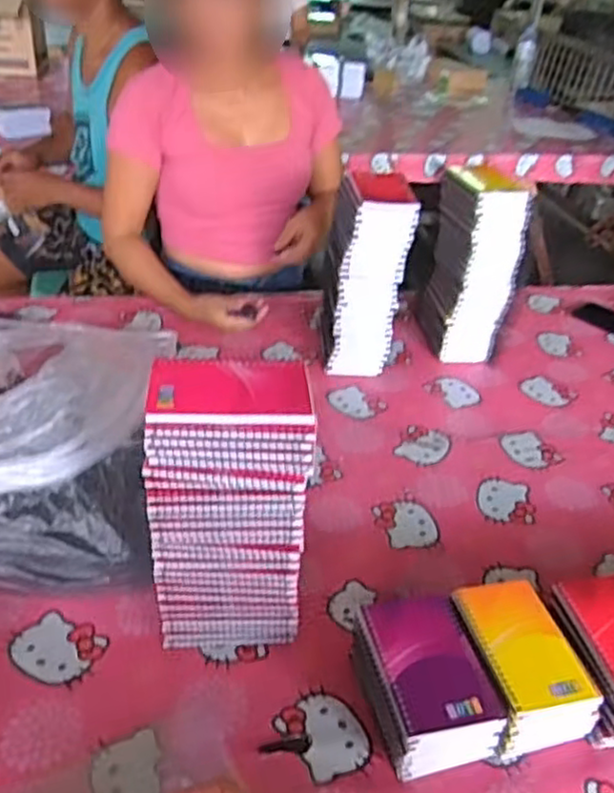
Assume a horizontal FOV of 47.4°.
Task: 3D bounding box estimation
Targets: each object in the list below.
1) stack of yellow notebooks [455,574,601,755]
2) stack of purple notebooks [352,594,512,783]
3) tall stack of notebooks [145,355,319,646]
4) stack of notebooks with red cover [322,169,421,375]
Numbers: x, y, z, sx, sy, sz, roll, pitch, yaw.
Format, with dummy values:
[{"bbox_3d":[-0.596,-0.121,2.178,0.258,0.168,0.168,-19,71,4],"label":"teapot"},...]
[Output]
[{"bbox_3d":[0.201,0.256,0.659,0.098,0.080,0.145,-4,37,-13],"label":"stack of yellow notebooks"},{"bbox_3d":[0.106,0.256,0.633,0.097,0.089,0.131,-6,37,-15],"label":"stack of purple notebooks"},{"bbox_3d":[-0.072,0.113,0.654,0.137,0.292,0.092,2,36,-5],"label":"tall stack of notebooks"},{"bbox_3d":[0.090,-0.187,1.086,0.109,0.284,0.149,3,35,-3],"label":"stack of notebooks with red cover"}]

